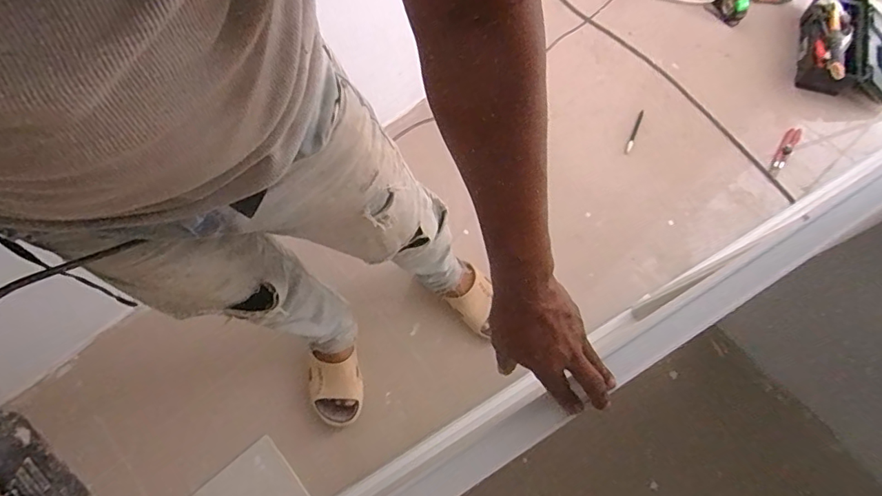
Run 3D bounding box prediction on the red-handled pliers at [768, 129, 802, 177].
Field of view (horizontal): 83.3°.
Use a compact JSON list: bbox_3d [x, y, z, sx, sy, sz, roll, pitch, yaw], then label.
[{"bbox_3d":[0.897,-0.251,1.291,0.033,0.028,0.156,30,70,14],"label":"red-handled pliers"}]

